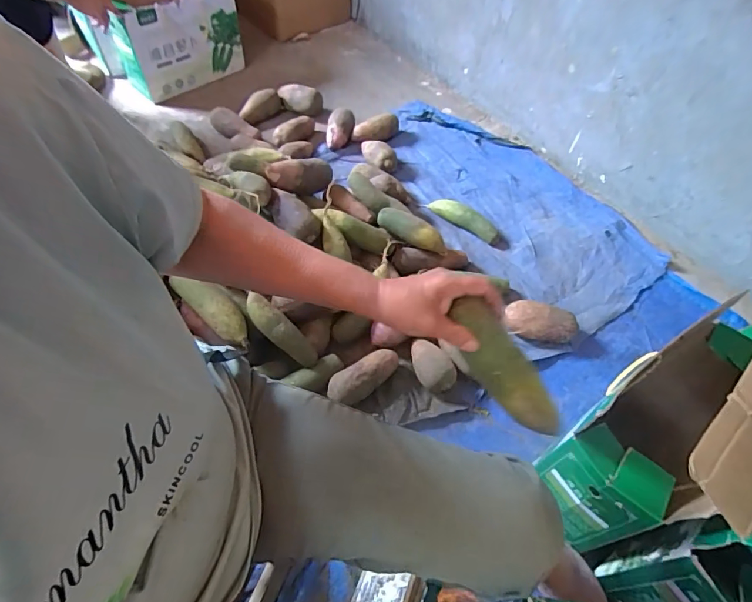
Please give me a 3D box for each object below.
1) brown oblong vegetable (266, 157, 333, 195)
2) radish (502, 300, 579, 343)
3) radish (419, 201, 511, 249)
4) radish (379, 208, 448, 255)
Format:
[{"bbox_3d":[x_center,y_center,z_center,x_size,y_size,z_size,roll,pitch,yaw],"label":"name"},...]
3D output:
[{"bbox_3d":[-0.175,-0.284,1.007,0.168,0.068,0.061,-13,54,-39],"label":"brown oblong vegetable"},{"bbox_3d":[0.358,0.046,0.968,0.155,0.075,0.077,13,54,4],"label":"radish"},{"bbox_3d":[0.236,-0.207,1.152,0.245,0.046,0.045,32,57,17],"label":"radish"},{"bbox_3d":[0.079,-0.167,1.011,0.159,0.046,0.050,29,57,15],"label":"radish"}]

